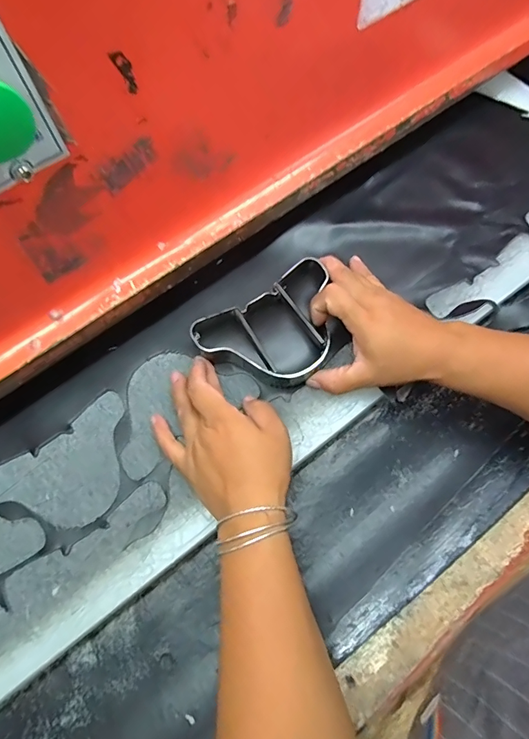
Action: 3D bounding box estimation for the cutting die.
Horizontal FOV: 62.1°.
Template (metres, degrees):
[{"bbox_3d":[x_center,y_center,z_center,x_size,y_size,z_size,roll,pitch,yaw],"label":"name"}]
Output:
[{"bbox_3d":[0.014,-0.032,0.421,0.140,0.034,0.097,-31,74,-11],"label":"cutting die"}]

